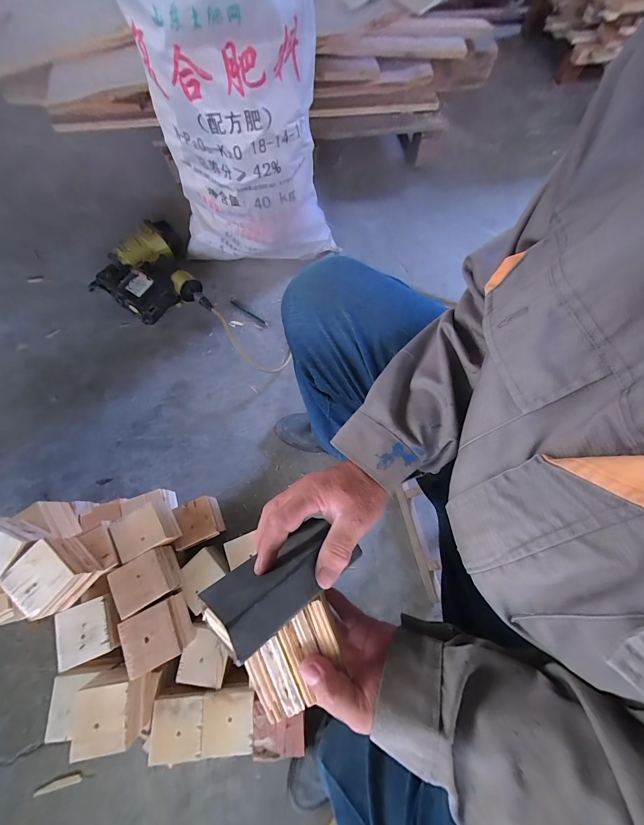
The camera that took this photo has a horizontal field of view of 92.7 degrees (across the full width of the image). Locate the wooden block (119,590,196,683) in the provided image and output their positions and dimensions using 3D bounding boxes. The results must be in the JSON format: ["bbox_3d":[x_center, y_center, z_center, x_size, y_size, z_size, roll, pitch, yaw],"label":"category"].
[{"bbox_3d":[-0.298,0.402,0.567,0.097,0.078,0.092,-23,73,-8],"label":"wooden block"}]

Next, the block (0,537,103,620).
[{"bbox_3d":[-0.458,0.278,0.525,0.096,0.074,0.088,36,75,11],"label":"block"}]

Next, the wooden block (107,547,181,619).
[{"bbox_3d":[-0.337,0.321,0.592,0.103,0.061,0.087,-27,74,-9],"label":"wooden block"}]

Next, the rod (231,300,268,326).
[{"bbox_3d":[-0.221,-0.301,0.930,0.133,0.011,0.011,33,75,10],"label":"rod"}]

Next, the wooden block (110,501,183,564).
[{"bbox_3d":[-0.351,0.236,0.616,0.101,0.061,0.088,-27,74,-9],"label":"wooden block"}]

